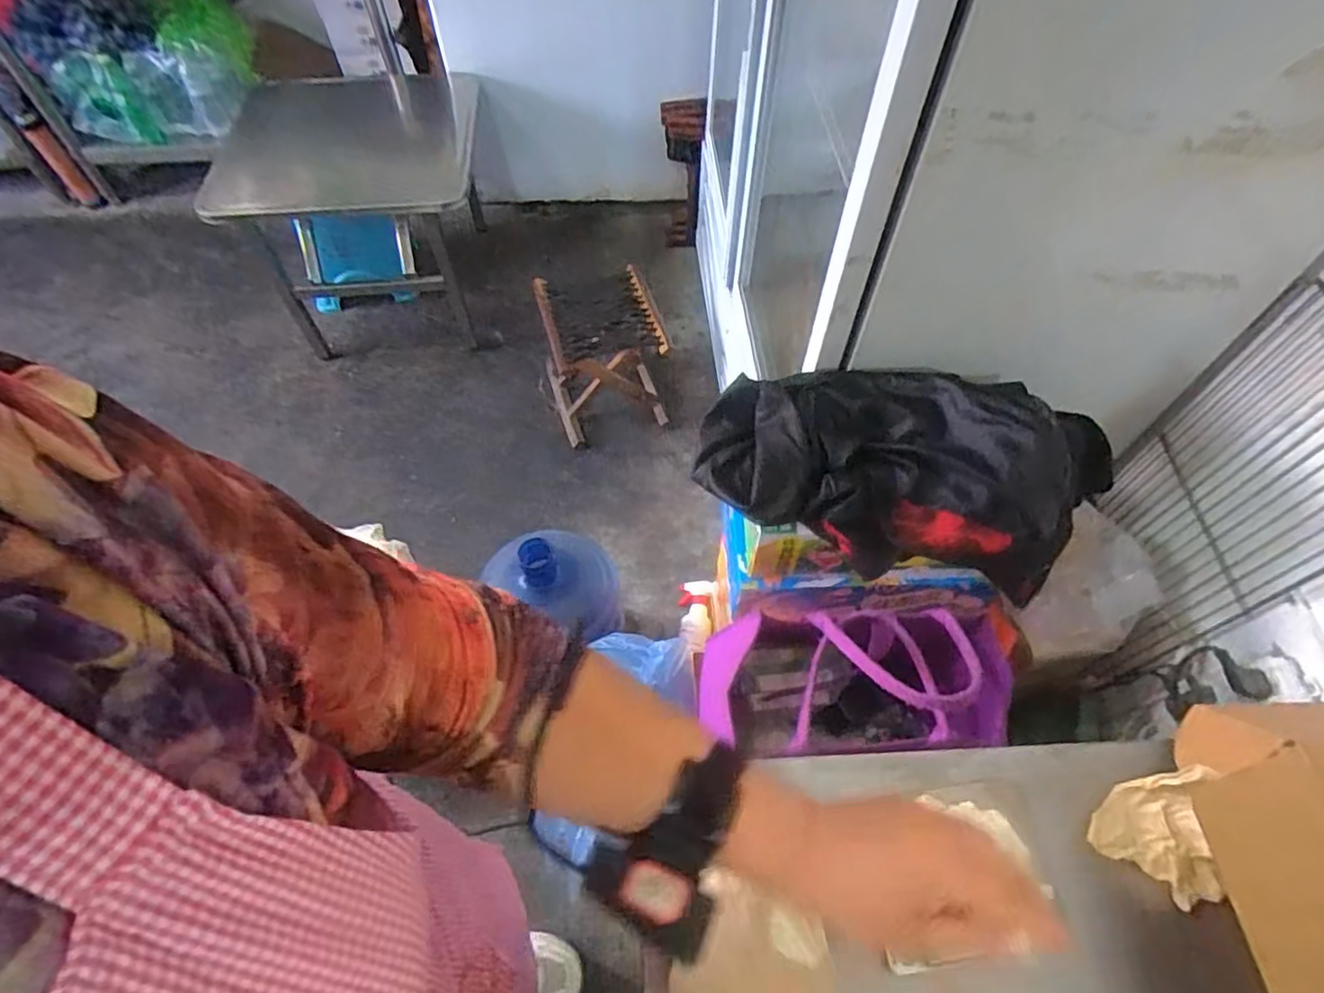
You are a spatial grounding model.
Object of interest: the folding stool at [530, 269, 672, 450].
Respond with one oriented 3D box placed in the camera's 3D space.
[{"bbox_3d":[-0.149,-0.351,1.620,0.277,0.305,0.283,-10,58,-7],"label":"folding stool"}]

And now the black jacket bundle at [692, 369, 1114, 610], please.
[{"bbox_3d":[0.278,-0.032,0.746,0.463,0.129,0.215,10,58,6],"label":"black jacket bundle"}]

